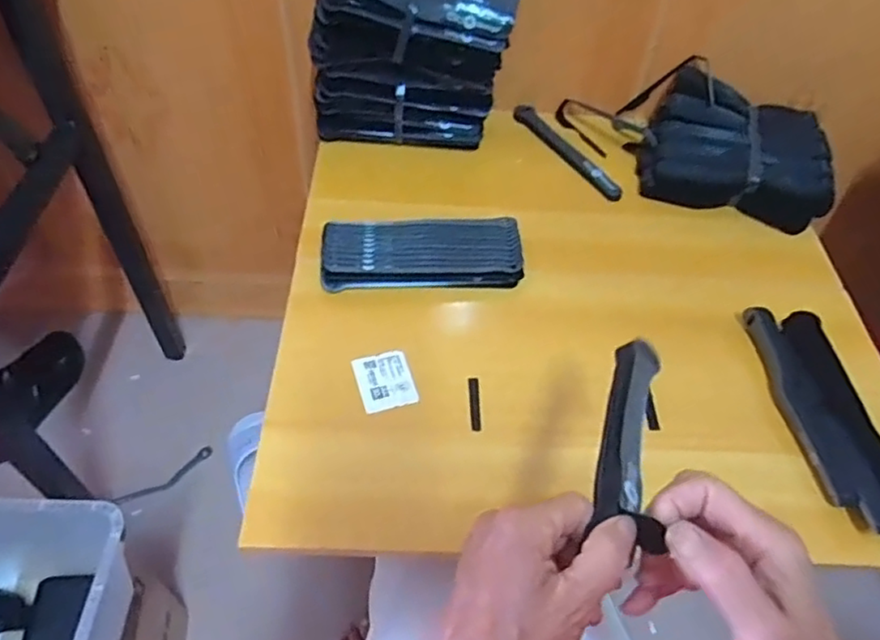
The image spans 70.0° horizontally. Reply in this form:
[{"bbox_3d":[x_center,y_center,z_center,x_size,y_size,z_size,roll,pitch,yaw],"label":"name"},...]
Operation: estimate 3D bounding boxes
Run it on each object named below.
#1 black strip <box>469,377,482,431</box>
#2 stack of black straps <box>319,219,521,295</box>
[{"bbox_3d":[0.031,0.075,0.566,0.010,0.004,0.053,1,52,-4],"label":"black strip"},{"bbox_3d":[-0.017,-0.069,0.651,0.201,0.027,0.079,-2,53,-6],"label":"stack of black straps"}]

